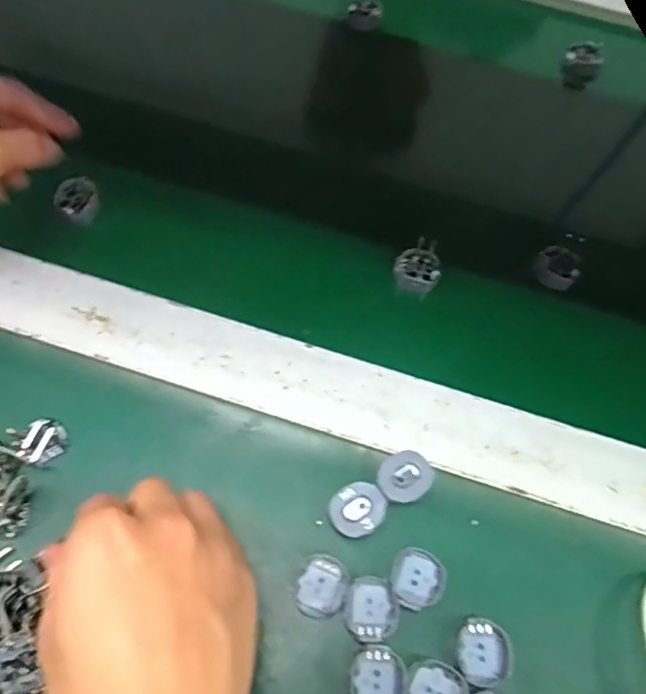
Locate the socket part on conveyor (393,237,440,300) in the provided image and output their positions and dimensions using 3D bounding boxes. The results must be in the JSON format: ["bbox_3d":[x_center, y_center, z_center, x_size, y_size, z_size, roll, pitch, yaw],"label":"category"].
[{"bbox_3d":[0.062,-0.052,0.401,0.029,0.025,0.030,2,63,-3],"label":"socket part on conveyor"}]

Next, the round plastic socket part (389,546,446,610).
[{"bbox_3d":[0.046,0.116,0.307,0.028,0.010,0.027,2,63,-3],"label":"round plastic socket part"}]

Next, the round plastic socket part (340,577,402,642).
[{"bbox_3d":[0.024,0.126,0.296,0.027,0.006,0.027,2,63,-3],"label":"round plastic socket part"}]

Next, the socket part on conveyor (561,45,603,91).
[{"bbox_3d":[0.216,-0.235,0.512,0.030,0.031,0.022,23,63,8],"label":"socket part on conveyor"}]

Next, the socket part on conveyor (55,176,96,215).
[{"bbox_3d":[-0.164,-0.101,0.410,0.023,0.010,0.028,26,64,10],"label":"socket part on conveyor"}]

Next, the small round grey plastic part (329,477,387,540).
[{"bbox_3d":[0.018,0.085,0.317,0.028,0.016,0.025,-32,69,-18],"label":"small round grey plastic part"}]

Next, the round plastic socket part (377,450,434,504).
[{"bbox_3d":[0.042,0.071,0.326,0.028,0.016,0.026,2,63,-3],"label":"round plastic socket part"}]

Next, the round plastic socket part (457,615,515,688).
[{"bbox_3d":[0.077,0.147,0.294,0.026,0.010,0.029,25,64,9],"label":"round plastic socket part"}]

